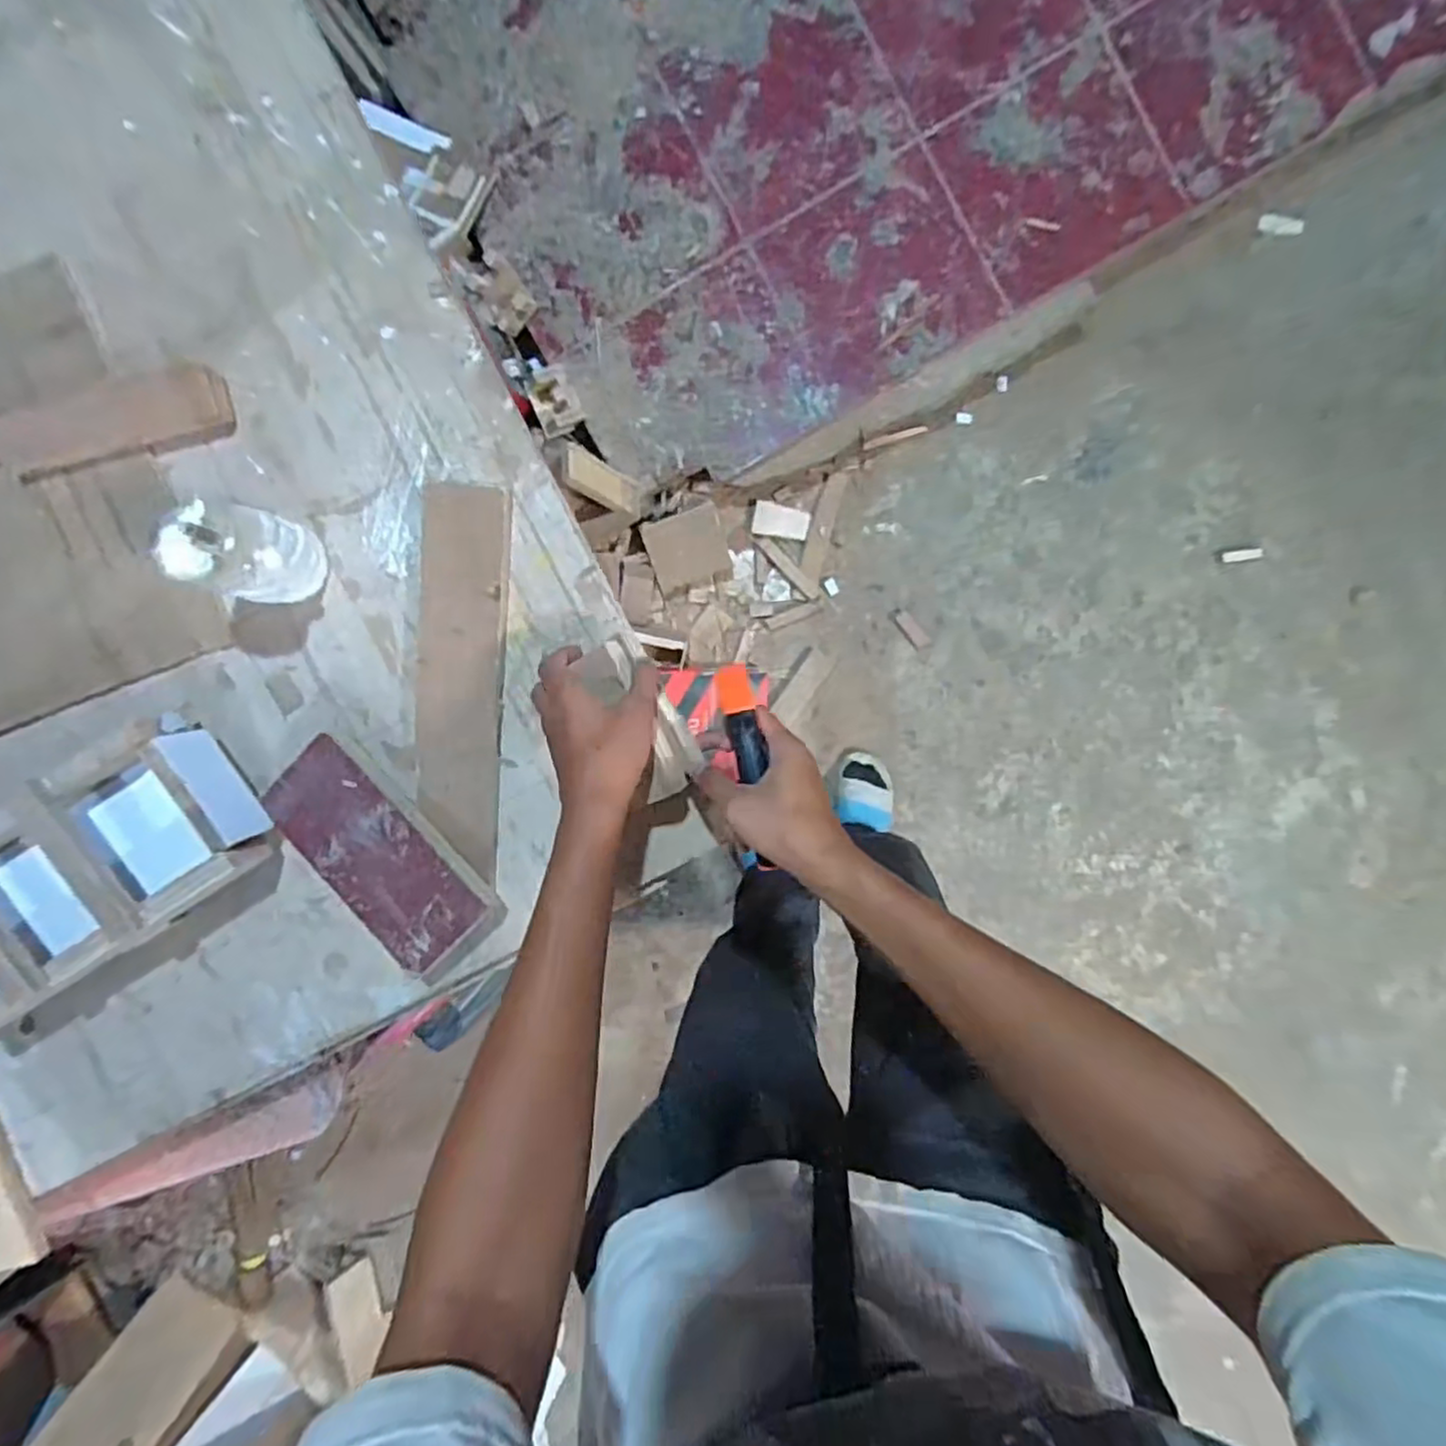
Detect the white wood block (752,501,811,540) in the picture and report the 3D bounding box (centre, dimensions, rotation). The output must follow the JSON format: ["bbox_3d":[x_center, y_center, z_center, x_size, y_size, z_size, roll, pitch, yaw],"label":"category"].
[{"bbox_3d":[0.102,-0.353,1.230,0.097,0.010,0.052,9,95,1],"label":"white wood block"}]

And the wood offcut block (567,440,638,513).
[{"bbox_3d":[-0.184,-0.375,1.093,0.017,0.149,0.059,2,79,38],"label":"wood offcut block"}]

